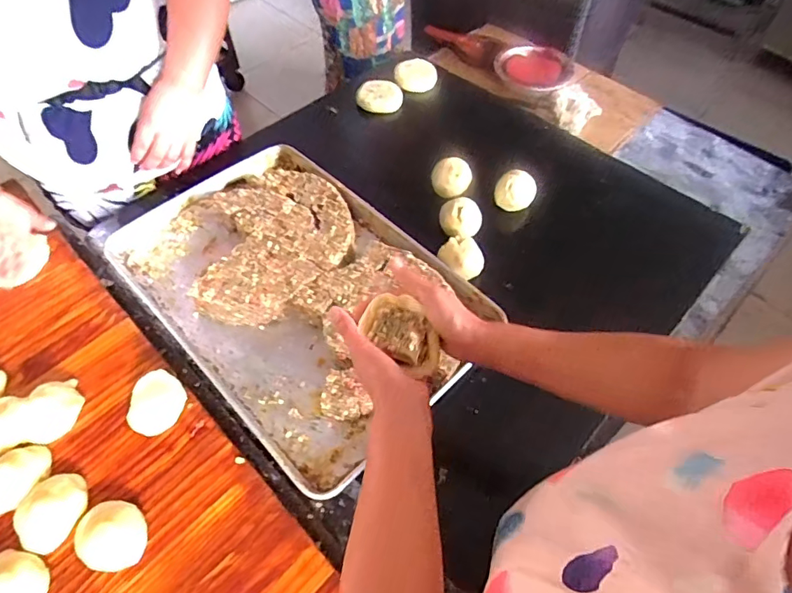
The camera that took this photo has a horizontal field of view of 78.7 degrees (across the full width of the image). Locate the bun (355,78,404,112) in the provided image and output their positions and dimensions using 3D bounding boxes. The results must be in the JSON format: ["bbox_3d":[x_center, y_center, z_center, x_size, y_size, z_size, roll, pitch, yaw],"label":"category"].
[{"bbox_3d":[-0.039,-0.468,1.135,0.106,0.047,0.075,10,57,6],"label":"bun"}]

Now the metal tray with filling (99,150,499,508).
[{"bbox_3d":[-0.171,-0.027,0.812,0.396,0.065,0.585,-39,64,-22],"label":"metal tray with filling"}]

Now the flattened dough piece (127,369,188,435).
[{"bbox_3d":[-0.339,0.150,0.679,0.080,0.045,0.066,-39,64,-22],"label":"flattened dough piece"}]

